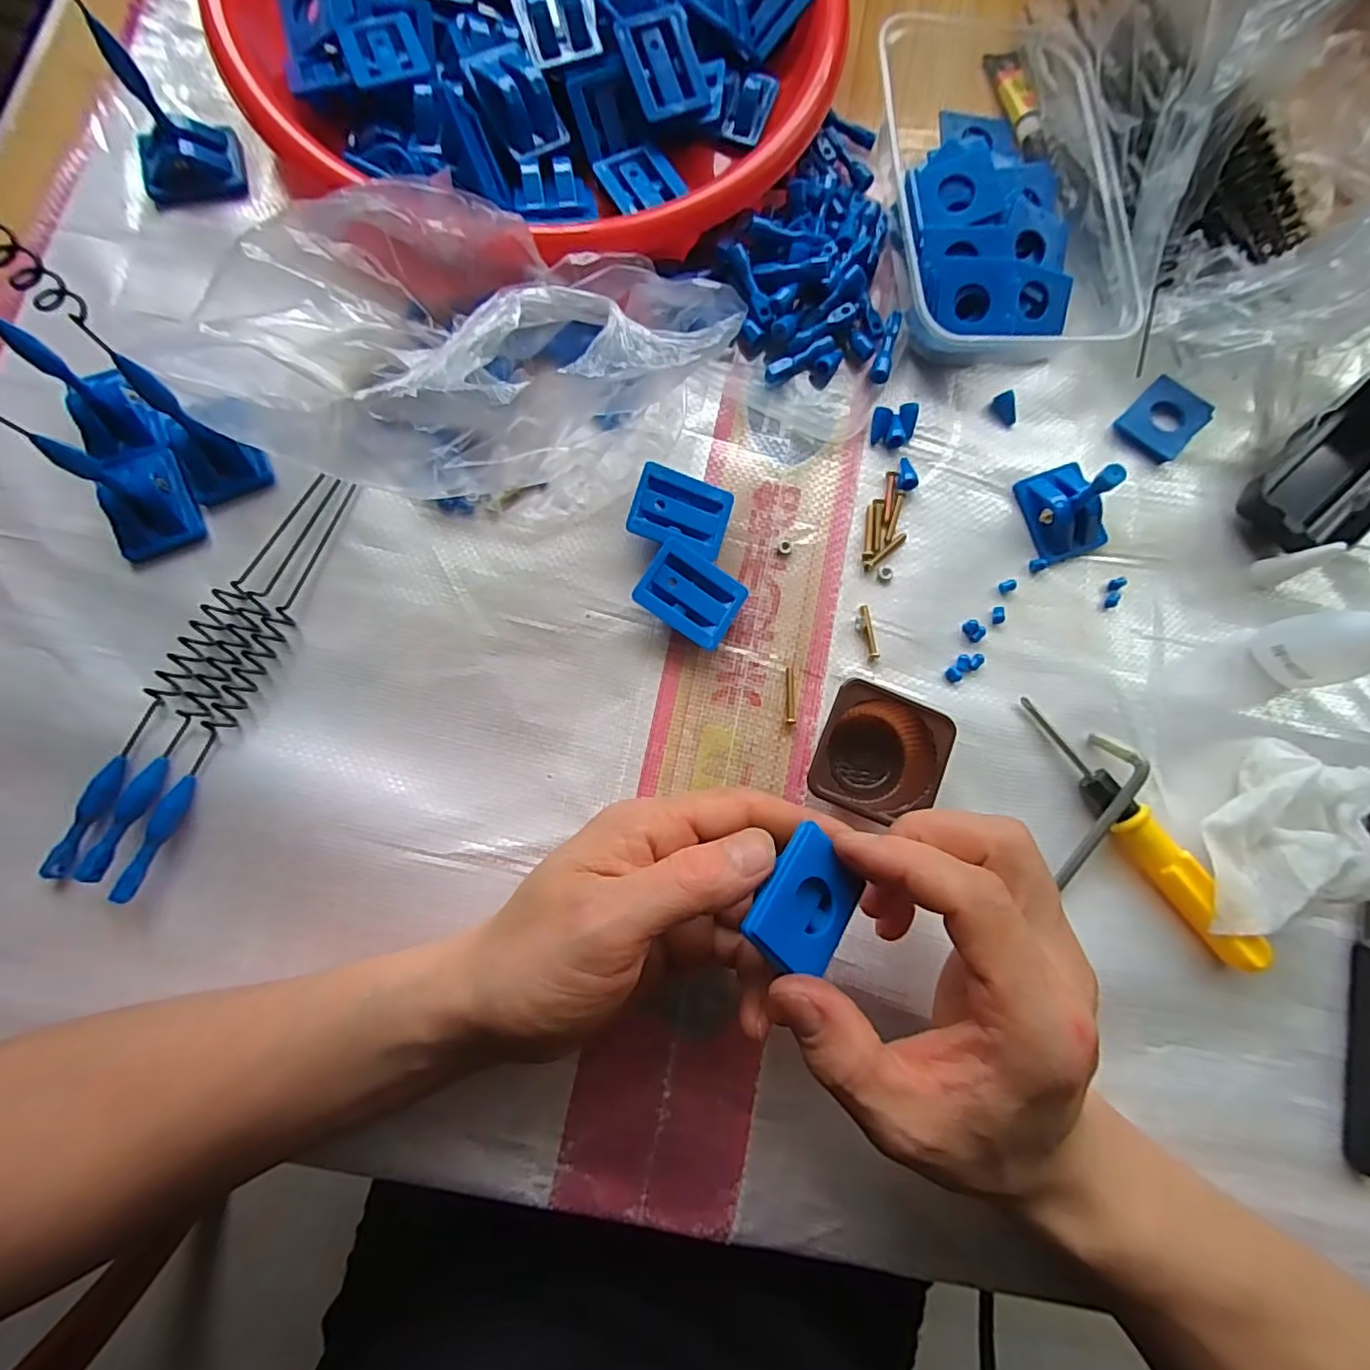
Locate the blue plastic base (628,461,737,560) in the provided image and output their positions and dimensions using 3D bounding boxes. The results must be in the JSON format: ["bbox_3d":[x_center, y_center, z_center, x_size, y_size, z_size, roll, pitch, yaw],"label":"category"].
[{"bbox_3d":[-0.002,-0.080,0.289,0.044,0.016,0.035,18,81,-1],"label":"blue plastic base"}]

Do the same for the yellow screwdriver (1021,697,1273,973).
[{"bbox_3d":[0.202,0.065,0.278,0.017,0.021,0.141,-37,85,-8],"label":"yellow screwdriver"}]

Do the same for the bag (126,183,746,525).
[{"bbox_3d":[-0.102,-0.142,0.263,0.225,0.072,0.127,18,81,-1],"label":"bag"}]

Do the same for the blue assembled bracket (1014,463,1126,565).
[{"bbox_3d":[0.187,-0.088,0.290,0.032,0.043,0.044,-19,83,-6],"label":"blue assembled bracket"}]

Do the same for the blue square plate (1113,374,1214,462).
[{"bbox_3d":[0.244,-0.135,0.316,0.032,0.010,0.040,44,81,3],"label":"blue square plate"}]

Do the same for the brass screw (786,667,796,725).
[{"bbox_3d":[0.049,0.005,0.285,0.005,0.004,0.026,1,81,-4],"label":"brass screw"}]

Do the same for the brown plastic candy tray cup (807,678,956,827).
[{"bbox_3d":[0.084,0.031,0.273,0.053,0.025,0.053,22,81,0],"label":"brown plastic candy tray cup"}]

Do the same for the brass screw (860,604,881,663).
[{"bbox_3d":[0.088,-0.025,0.294,0.005,0.004,0.027,-7,82,-5],"label":"brass screw"}]

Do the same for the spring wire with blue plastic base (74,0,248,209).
[{"bbox_3d":[-0.234,-0.261,0.239,0.046,0.134,0.036,-32,85,-8],"label":"spring wire with blue plastic base"}]

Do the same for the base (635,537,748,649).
[{"bbox_3d":[0.003,-0.040,0.283,0.044,0.017,0.036,32,81,1],"label":"base"}]

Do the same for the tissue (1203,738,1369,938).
[{"bbox_3d":[0.262,0.068,0.272,0.098,0.043,0.051,-40,86,-9],"label":"tissue"}]

